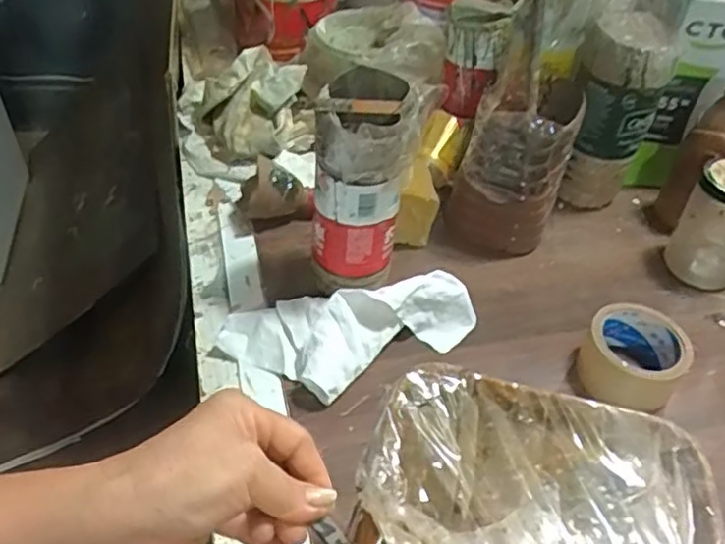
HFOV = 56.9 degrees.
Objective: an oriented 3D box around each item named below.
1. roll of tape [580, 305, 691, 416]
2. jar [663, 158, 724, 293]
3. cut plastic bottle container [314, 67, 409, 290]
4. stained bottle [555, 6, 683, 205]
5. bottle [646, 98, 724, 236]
[{"bbox_3d":[0.268,0.080,0.664,0.090,0.053,0.089,3,44,-3],"label":"roll of tape"},{"bbox_3d":[0.410,-0.056,0.768,0.066,0.134,0.089,-27,53,-30],"label":"jar"},{"bbox_3d":[-0.002,-0.084,0.662,0.084,0.199,0.094,10,45,5],"label":"cut plastic bottle container"},{"bbox_3d":[0.302,-0.188,0.822,0.105,0.218,0.089,-5,45,-11],"label":"stained bottle"},{"bbox_3d":[0.402,-0.131,0.803,0.074,0.188,0.061,-19,49,-24],"label":"bottle"}]

